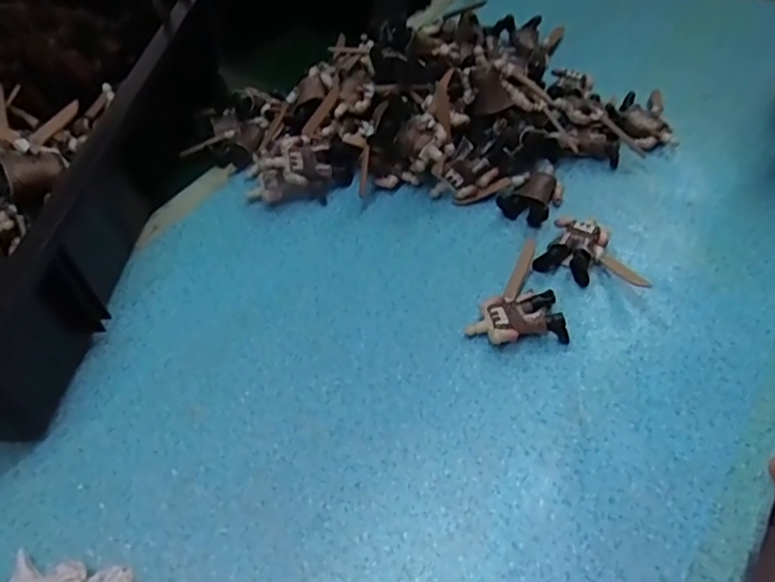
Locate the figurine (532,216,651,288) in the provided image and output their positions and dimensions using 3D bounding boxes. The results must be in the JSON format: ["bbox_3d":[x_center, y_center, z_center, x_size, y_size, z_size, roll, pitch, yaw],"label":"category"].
[{"bbox_3d":[0.139,-0.024,0.391,0.068,0.020,0.044,24,57,20],"label":"figurine"}]

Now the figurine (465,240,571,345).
[{"bbox_3d":[0.094,0.009,0.375,0.054,0.020,0.077,30,60,23],"label":"figurine"}]

